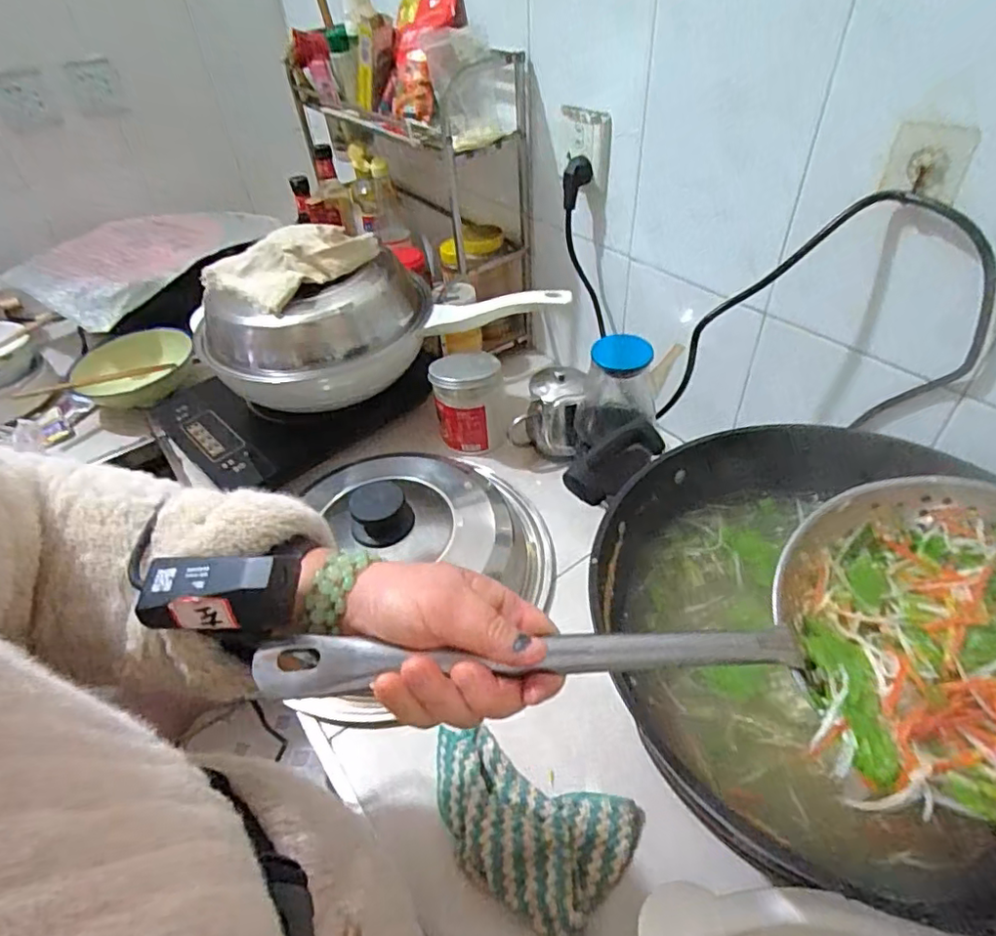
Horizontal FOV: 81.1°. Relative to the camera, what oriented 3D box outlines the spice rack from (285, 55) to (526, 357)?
[{"bbox_3d":[-0.136,-0.464,0.990,0.205,0.389,0.512,-25,47,-21],"label":"spice rack"}]

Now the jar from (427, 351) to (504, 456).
[{"bbox_3d":[-0.040,-0.088,0.814,0.079,0.135,0.077,-2,43,2],"label":"jar"}]

